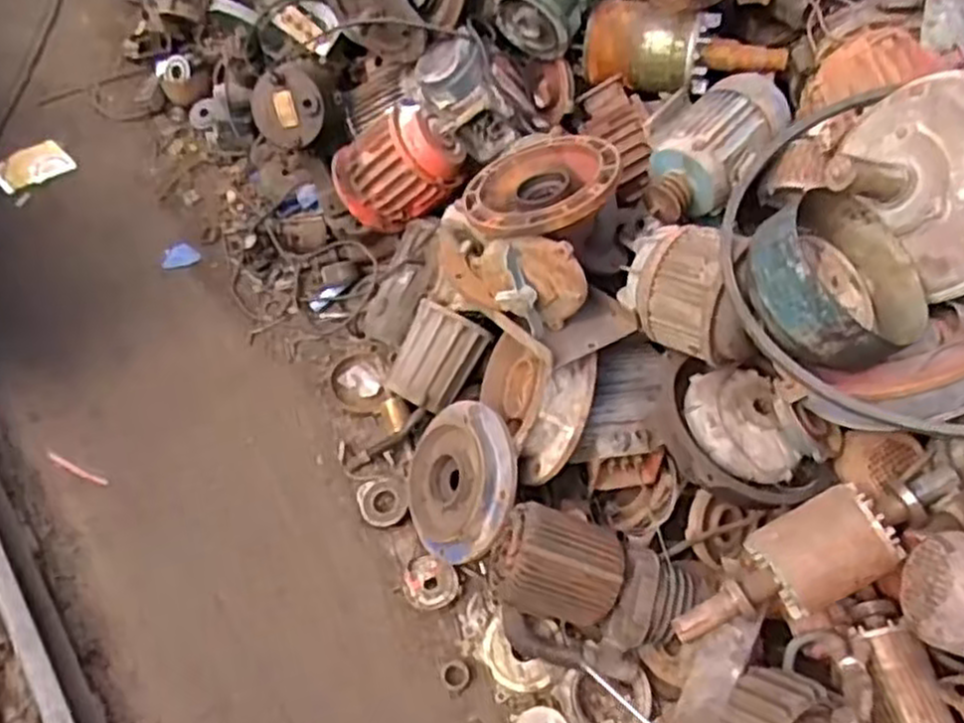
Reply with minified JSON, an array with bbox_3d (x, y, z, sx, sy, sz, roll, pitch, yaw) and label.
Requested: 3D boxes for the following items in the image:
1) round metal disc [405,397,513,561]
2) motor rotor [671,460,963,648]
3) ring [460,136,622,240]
[{"bbox_3d":[-0.043,0.220,1.444,0.043,0.260,0.285,12,59,-46],"label":"round metal disc"},{"bbox_3d":[0.512,0.299,1.200,0.486,0.134,0.156,-34,60,9],"label":"motor rotor"},{"bbox_3d":[0.096,-0.288,1.292,0.251,0.050,0.240,-14,40,12],"label":"ring"}]

